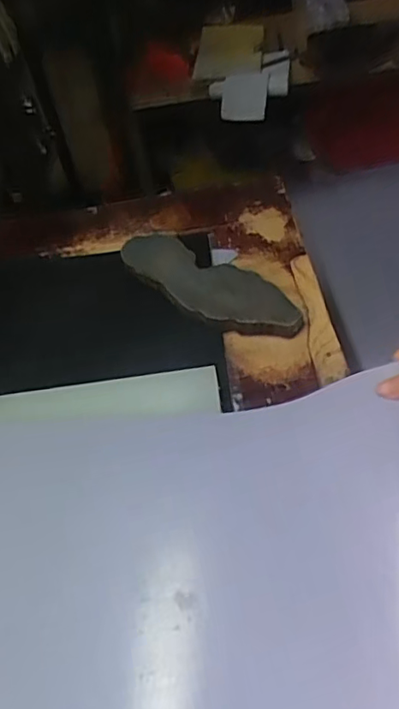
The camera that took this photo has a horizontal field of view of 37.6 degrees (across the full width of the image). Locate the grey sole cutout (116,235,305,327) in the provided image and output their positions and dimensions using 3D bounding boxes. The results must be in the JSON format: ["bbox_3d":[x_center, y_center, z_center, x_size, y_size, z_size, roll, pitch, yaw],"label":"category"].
[{"bbox_3d":[0.003,-0.092,0.765,0.282,0.032,0.089,29,57,28],"label":"grey sole cutout"}]

